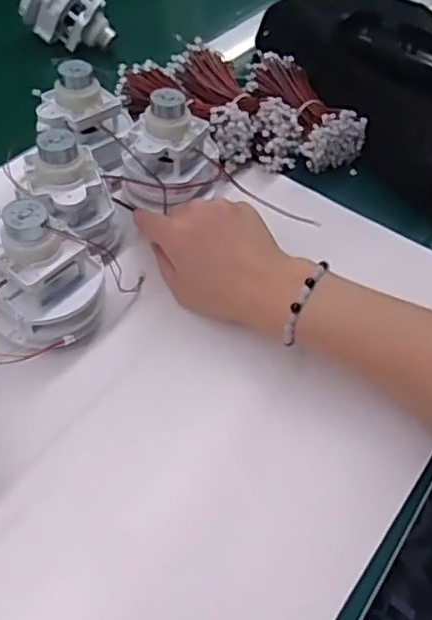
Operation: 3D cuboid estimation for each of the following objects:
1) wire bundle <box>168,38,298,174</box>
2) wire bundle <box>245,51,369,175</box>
[{"bbox_3d":[0.020,-0.173,0.522,0.049,0.052,0.138,-30,60,-27],"label":"wire bundle"},{"bbox_3d":[0.072,-0.173,0.522,0.059,0.048,0.129,-21,57,-22],"label":"wire bundle"}]

